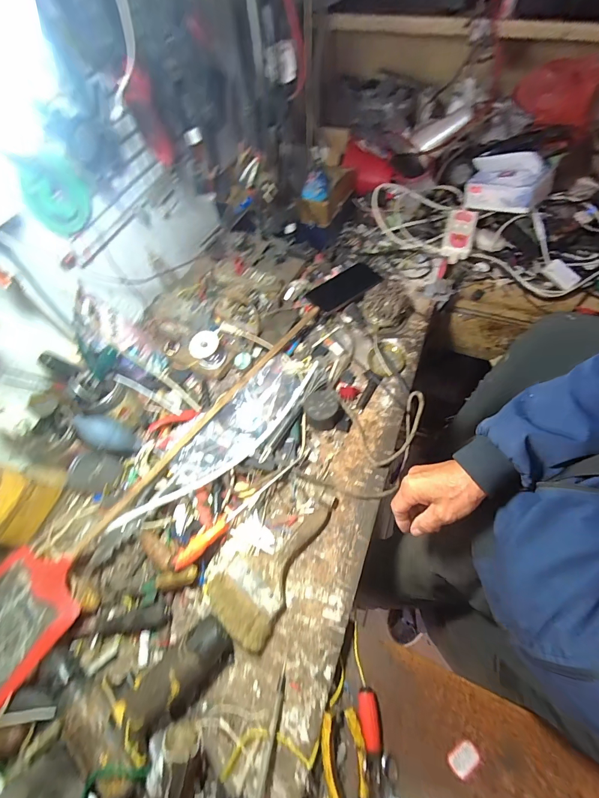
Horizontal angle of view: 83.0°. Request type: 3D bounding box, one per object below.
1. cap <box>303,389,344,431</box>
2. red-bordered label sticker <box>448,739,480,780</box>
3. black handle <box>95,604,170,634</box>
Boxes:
[{"bbox_3d":[0.042,0.015,0.599,0.069,0.043,0.066,-1,61,3],"label":"cap"},{"bbox_3d":[0.204,0.445,0.419,0.038,0.006,0.026,-30,63,-13],"label":"red-bordered label sticker"},{"bbox_3d":[-0.230,0.306,0.467,0.107,0.029,0.026,-15,64,9],"label":"black handle"}]

